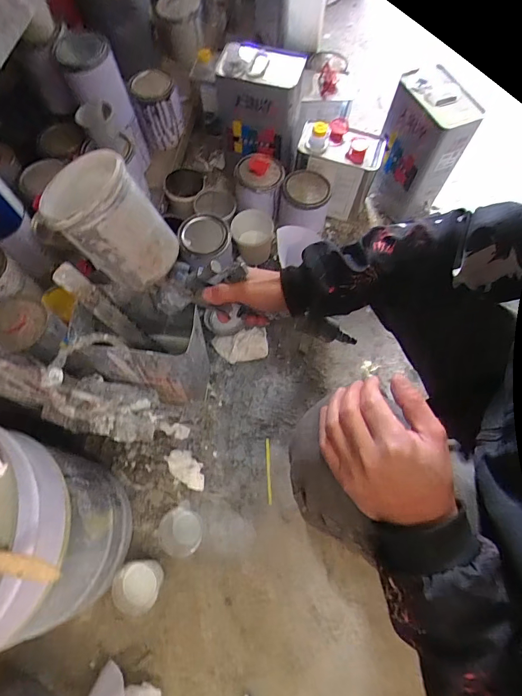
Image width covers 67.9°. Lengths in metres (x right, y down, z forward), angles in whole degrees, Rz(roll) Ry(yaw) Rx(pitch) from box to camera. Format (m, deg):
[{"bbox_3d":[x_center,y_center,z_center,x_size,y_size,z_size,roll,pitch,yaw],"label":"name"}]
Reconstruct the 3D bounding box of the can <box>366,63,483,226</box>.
[{"bbox_3d":[0.335,-0.417,0.841,0.103,0.275,0.152,-20,70,-9],"label":"can"}]

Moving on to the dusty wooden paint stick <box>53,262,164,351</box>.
[{"bbox_3d":[-0.234,-0.051,0.617,0.011,0.215,0.033,14,65,37],"label":"dusty wooden paint stick"}]

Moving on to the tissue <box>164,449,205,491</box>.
[{"bbox_3d":[-0.135,0.222,0.712,0.086,0.023,0.045,36,72,12],"label":"tissue"}]

